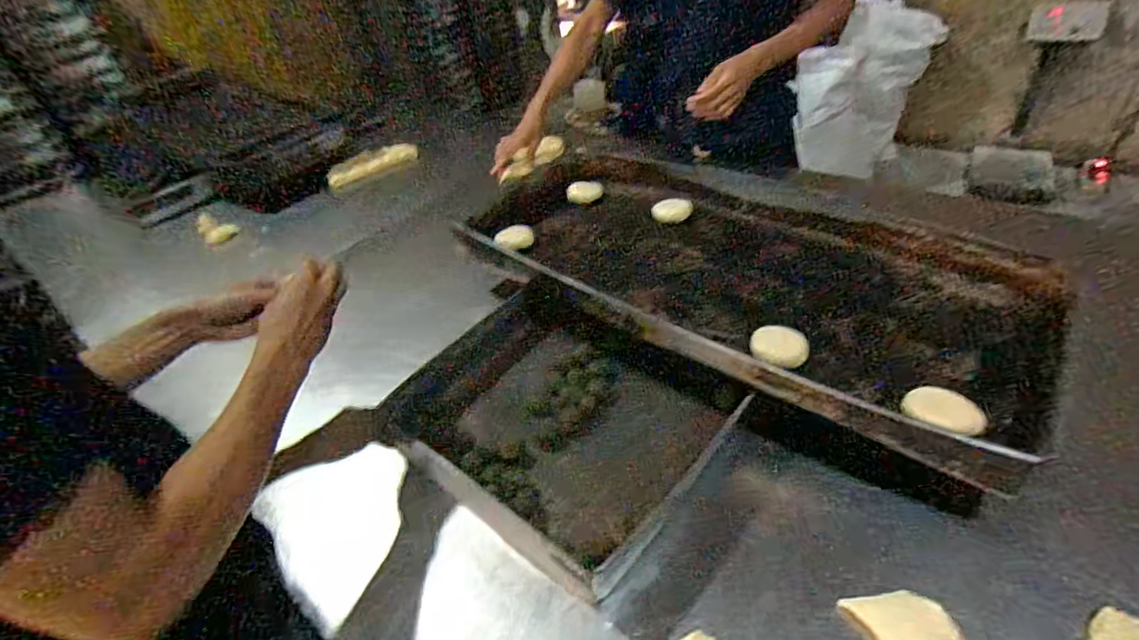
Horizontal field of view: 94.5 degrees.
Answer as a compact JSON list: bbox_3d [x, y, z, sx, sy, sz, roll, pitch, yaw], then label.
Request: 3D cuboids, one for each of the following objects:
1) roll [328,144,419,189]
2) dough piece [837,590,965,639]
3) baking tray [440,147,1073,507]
[{"bbox_3d":[-0.559,-0.445,1.500,0.042,0.055,0.268,29,53,36],"label":"roll"},{"bbox_3d":[0.294,0.274,0.466,0.082,0.030,0.056,-8,40,2],"label":"dough piece"},{"bbox_3d":[0.214,-0.097,0.816,0.836,0.059,0.390,26,54,34],"label":"baking tray"}]

